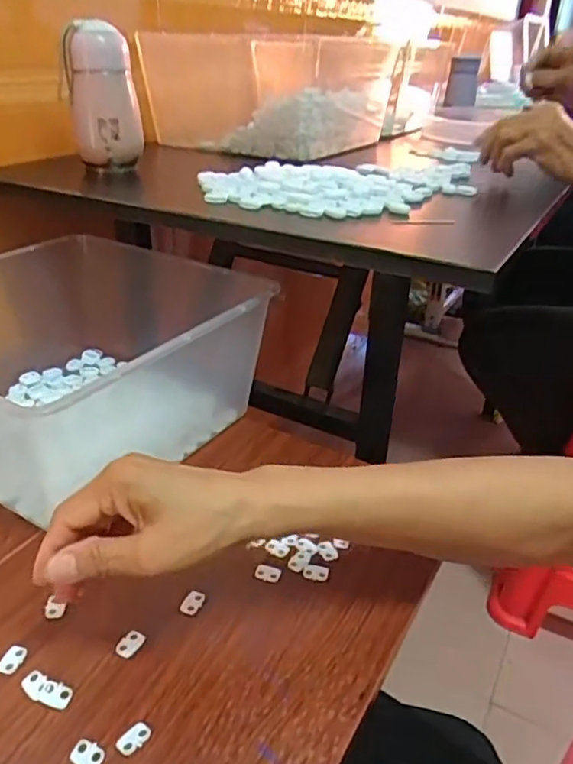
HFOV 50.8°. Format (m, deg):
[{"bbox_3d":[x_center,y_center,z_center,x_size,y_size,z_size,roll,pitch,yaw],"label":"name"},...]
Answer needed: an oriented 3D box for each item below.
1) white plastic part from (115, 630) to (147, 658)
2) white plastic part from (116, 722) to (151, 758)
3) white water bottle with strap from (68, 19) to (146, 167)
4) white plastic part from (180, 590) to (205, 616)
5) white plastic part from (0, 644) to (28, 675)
[{"bbox_3d":[-0.105,0.174,0.403,0.014,0.004,0.020,15,32,21],"label":"white plastic part"},{"bbox_3d":[-0.088,0.206,0.349,0.012,0.004,0.019,24,36,33],"label":"white plastic part"},{"bbox_3d":[-0.203,-0.320,0.676,0.071,0.139,0.052,-8,31,-17],"label":"white water bottle with strap"},{"bbox_3d":[-0.068,0.159,0.434,0.013,0.006,0.018,16,32,22],"label":"white plastic part"},{"bbox_3d":[-0.178,0.179,0.390,0.015,0.004,0.018,7,30,8],"label":"white plastic part"}]

